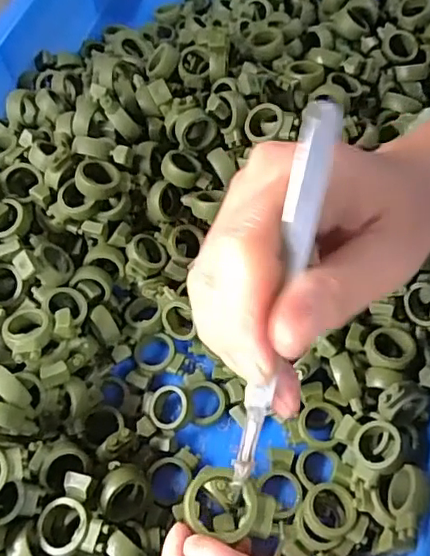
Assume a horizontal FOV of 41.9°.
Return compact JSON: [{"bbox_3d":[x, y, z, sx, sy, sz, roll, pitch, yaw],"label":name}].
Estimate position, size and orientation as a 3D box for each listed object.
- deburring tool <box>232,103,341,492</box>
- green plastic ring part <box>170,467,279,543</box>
[{"bbox_3d":[0.021,0.010,0.185,0.010,0.132,0.006,13,18,7],"label":"deburring tool"},{"bbox_3d":[0.005,0.083,0.205,0.034,0.007,0.023,19,62,10],"label":"green plastic ring part"}]

